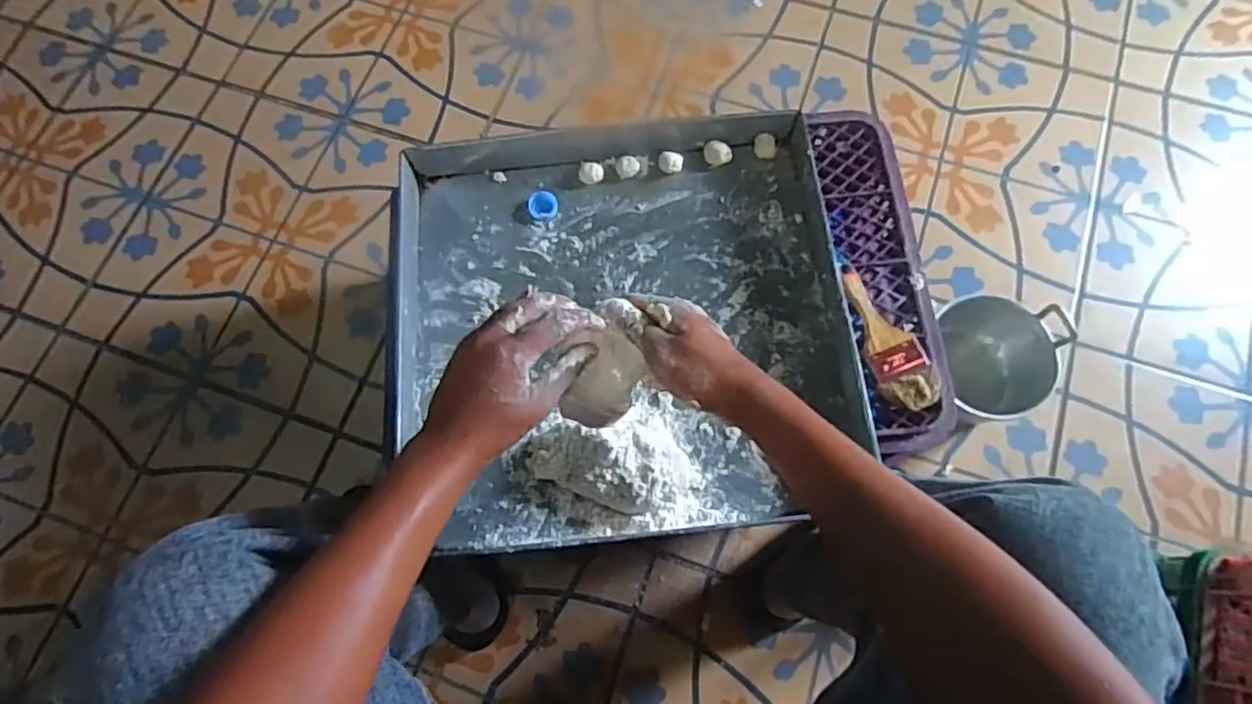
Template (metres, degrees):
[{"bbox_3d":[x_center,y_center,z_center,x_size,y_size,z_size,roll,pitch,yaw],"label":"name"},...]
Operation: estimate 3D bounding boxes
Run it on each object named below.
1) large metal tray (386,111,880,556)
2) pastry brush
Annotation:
[{"bbox_3d":[-0.008,-0.036,0.701,0.477,0.061,0.464,-5,73,1],"label":"large metal tray"},{"bbox_3d":[0.283,-0.019,0.701,0.061,0.015,0.166,-13,73,-2],"label":"pastry brush"}]

